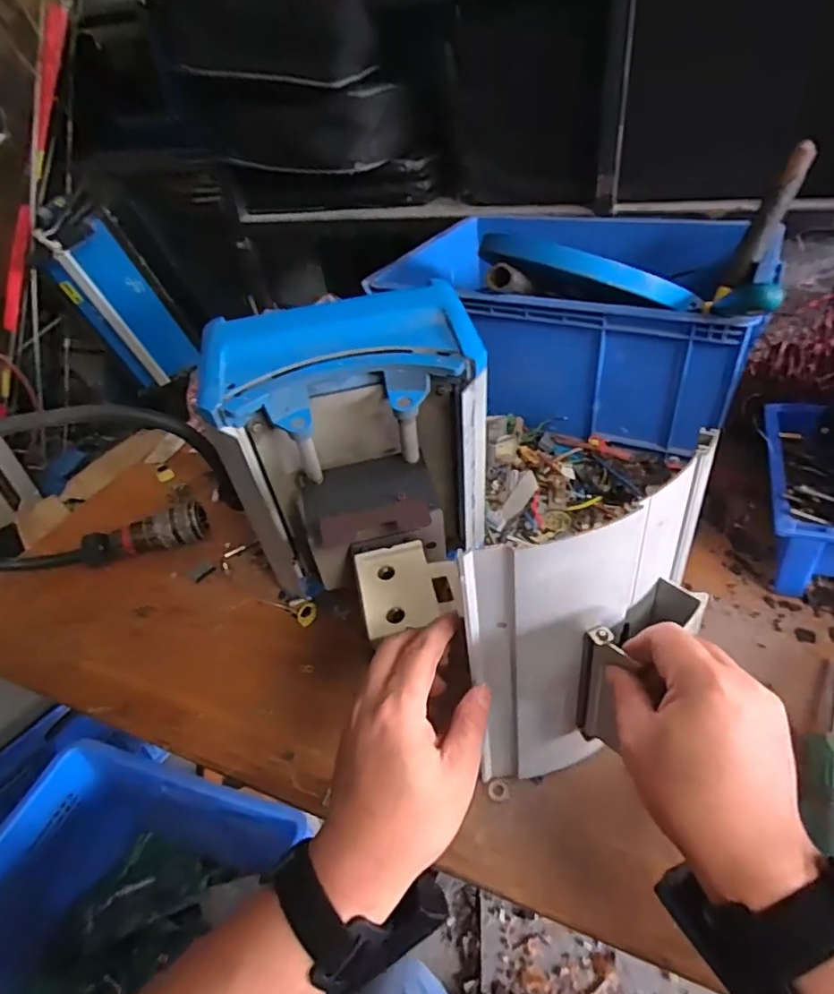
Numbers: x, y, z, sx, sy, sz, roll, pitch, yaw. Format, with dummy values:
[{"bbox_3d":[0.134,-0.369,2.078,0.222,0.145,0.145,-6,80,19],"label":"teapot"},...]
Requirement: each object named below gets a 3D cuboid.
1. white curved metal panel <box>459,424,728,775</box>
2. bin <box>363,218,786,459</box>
[{"bbox_3d":[0.114,0.097,0.376,0.169,0.240,0.027,-22,41,-18],"label":"white curved metal panel"},{"bbox_3d":[0.218,-0.257,0.805,0.475,0.159,0.361,20,46,29],"label":"bin"}]

